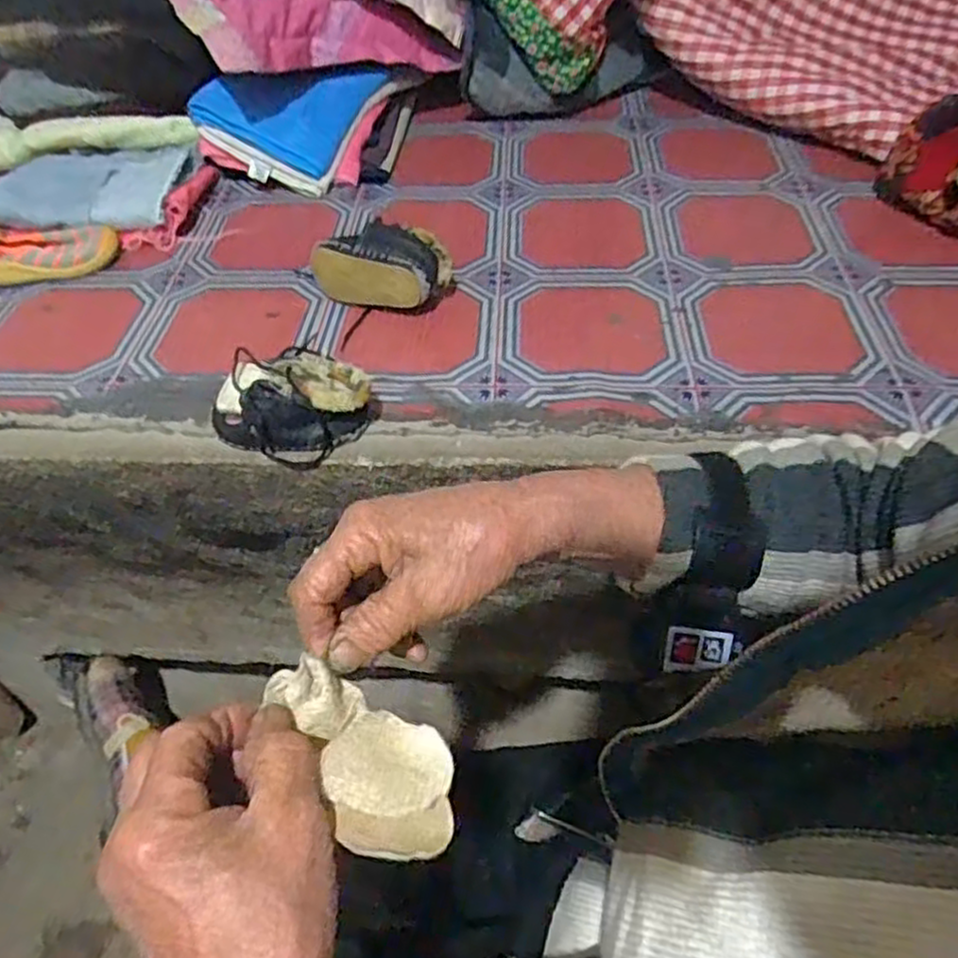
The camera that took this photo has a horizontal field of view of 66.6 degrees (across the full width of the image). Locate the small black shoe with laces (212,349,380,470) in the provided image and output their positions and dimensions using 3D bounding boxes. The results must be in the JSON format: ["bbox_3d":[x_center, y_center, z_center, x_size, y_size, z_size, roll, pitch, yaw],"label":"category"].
[{"bbox_3d":[-0.143,-0.057,0.561,0.123,0.061,0.067,-3,51,0],"label":"small black shoe with laces"}]

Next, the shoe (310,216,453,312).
[{"bbox_3d":[-0.087,-0.191,0.671,0.120,0.068,0.059,18,54,16],"label":"shoe"}]

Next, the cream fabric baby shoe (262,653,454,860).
[{"bbox_3d":[-0.046,0.114,0.305,0.050,0.027,0.096,-35,51,-23],"label":"cream fabric baby shoe"}]

